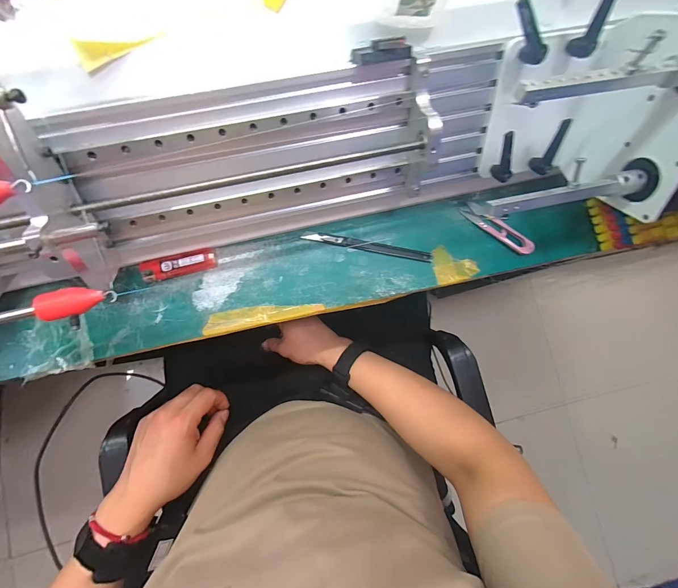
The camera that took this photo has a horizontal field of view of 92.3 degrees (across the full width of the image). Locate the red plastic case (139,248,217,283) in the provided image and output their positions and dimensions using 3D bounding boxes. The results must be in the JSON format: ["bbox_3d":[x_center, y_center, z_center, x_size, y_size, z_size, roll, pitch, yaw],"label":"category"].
[{"bbox_3d":[-0.173,-0.032,0.354,0.076,0.013,0.023,-16,85,-6],"label":"red plastic case"}]

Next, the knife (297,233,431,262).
[{"bbox_3d":[0.035,-0.055,0.375,0.148,0.004,0.011,10,83,-4],"label":"knife"}]

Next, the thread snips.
[{"bbox_3d":[0.190,-0.078,0.387,0.092,0.013,0.023,38,82,0],"label":"thread snips"}]

